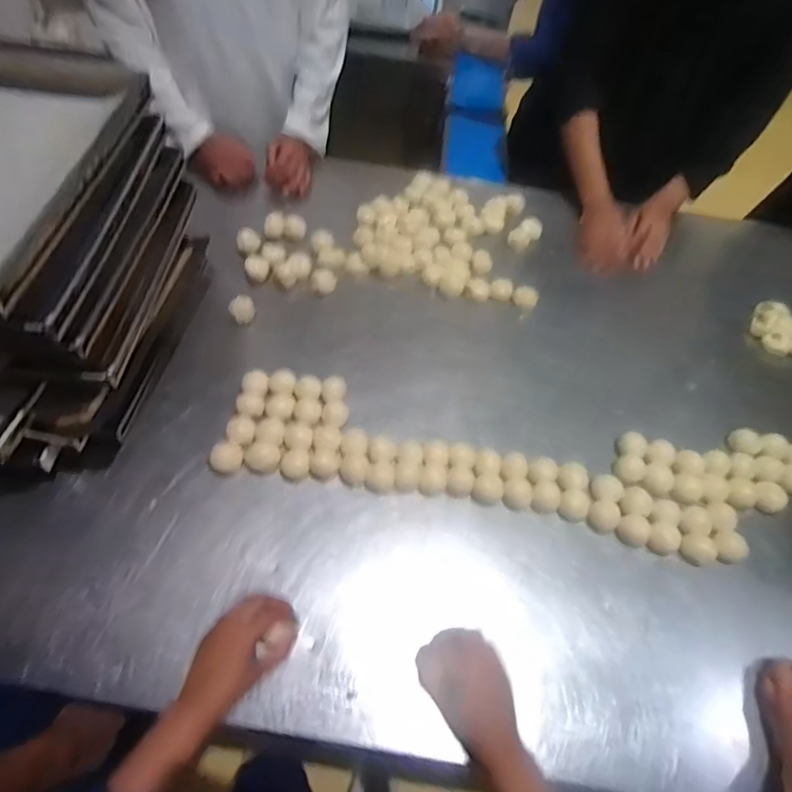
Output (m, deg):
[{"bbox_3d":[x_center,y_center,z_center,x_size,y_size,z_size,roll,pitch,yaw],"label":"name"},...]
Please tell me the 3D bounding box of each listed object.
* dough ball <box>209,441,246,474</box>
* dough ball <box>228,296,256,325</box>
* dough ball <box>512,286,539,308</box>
[{"bbox_3d":[-0.238,0.087,0.712,0.044,0.029,0.035,-11,59,-11],"label":"dough ball"},{"bbox_3d":[-0.259,-0.147,0.852,0.039,0.032,0.042,2,57,-3],"label":"dough ball"},{"bbox_3d":[0.234,-0.178,0.914,0.043,0.029,0.037,20,58,9],"label":"dough ball"}]

